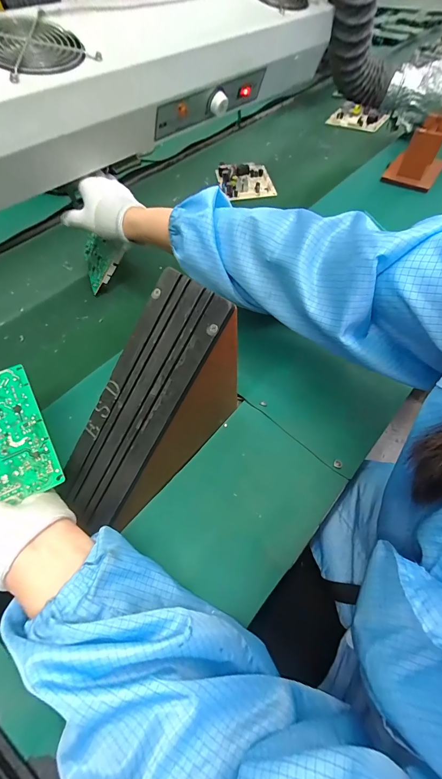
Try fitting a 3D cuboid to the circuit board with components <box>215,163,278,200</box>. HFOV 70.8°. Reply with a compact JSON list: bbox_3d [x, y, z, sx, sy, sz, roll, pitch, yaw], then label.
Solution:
[{"bbox_3d":[0.055,-0.474,0.703,0.118,0.029,0.117,-7,58,-3],"label":"circuit board with components"}]

